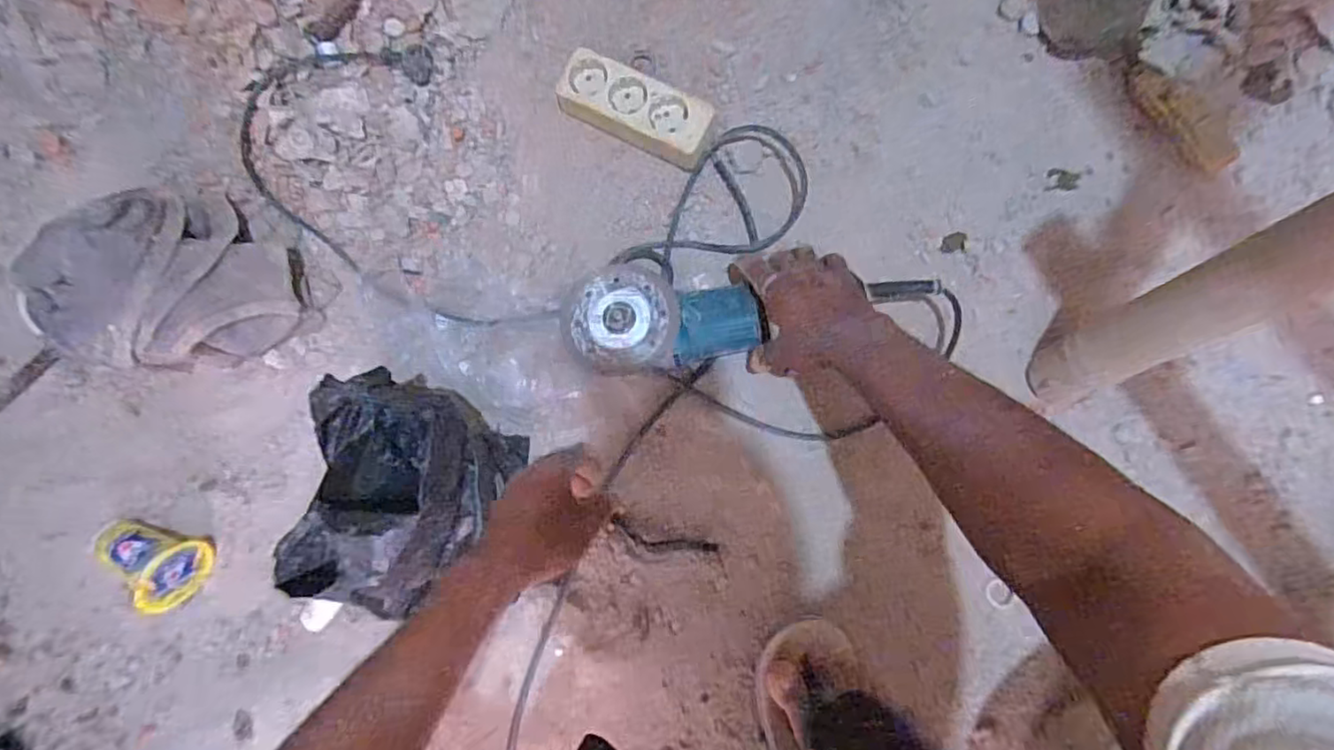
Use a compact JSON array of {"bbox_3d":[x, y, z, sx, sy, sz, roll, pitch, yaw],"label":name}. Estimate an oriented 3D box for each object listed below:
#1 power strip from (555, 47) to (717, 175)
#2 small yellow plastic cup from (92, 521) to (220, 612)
[{"bbox_3d":[-0.031,-0.264,0.661,0.159,0.043,0.067,30,87,5],"label":"power strip"},{"bbox_3d":[-0.517,0.186,0.656,0.099,0.057,0.070,19,86,4],"label":"small yellow plastic cup"}]

